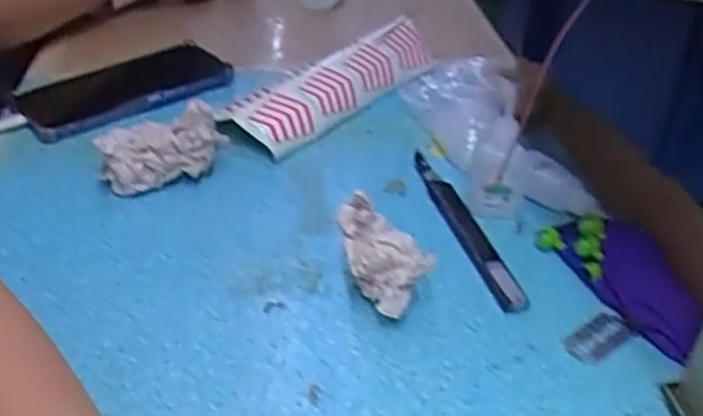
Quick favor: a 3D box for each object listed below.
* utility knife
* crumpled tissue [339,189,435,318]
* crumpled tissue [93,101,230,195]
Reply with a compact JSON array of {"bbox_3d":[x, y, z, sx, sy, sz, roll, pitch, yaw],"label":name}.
[{"bbox_3d":[0.072,0.011,0.460,0.016,0.015,0.169,-10,37,-14],"label":"utility knife"},{"bbox_3d":[0.015,0.028,0.380,0.052,0.056,0.039,9,37,12],"label":"crumpled tissue"},{"bbox_3d":[-0.129,-0.039,0.484,0.081,0.051,0.026,-14,38,-20],"label":"crumpled tissue"}]

